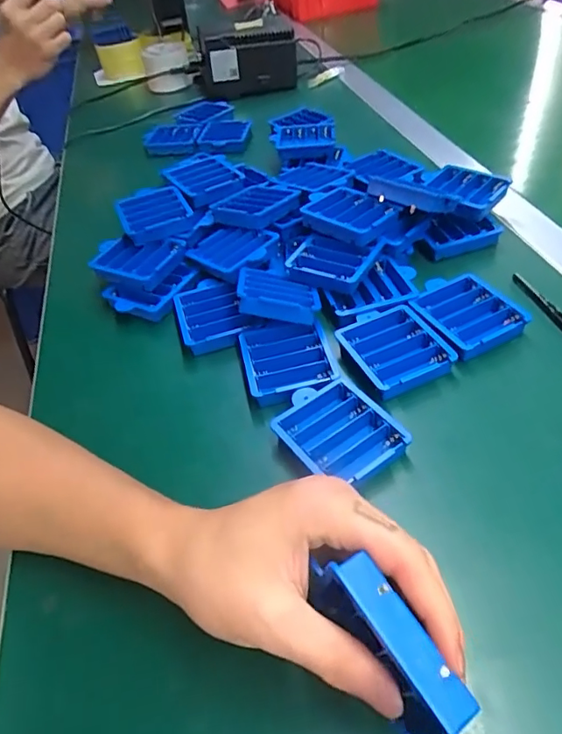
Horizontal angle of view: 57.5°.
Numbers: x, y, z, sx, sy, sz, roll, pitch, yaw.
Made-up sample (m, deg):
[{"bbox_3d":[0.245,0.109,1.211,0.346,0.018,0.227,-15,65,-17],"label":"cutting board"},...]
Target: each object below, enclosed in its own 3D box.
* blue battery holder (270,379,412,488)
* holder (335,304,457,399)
[{"bbox_3d":[0.037,0.044,0.332,0.059,0.020,0.073,-34,51,-23],"label":"blue battery holder"},{"bbox_3d":[0.083,-0.012,0.378,0.065,0.020,0.070,-21,47,-11],"label":"holder"}]

